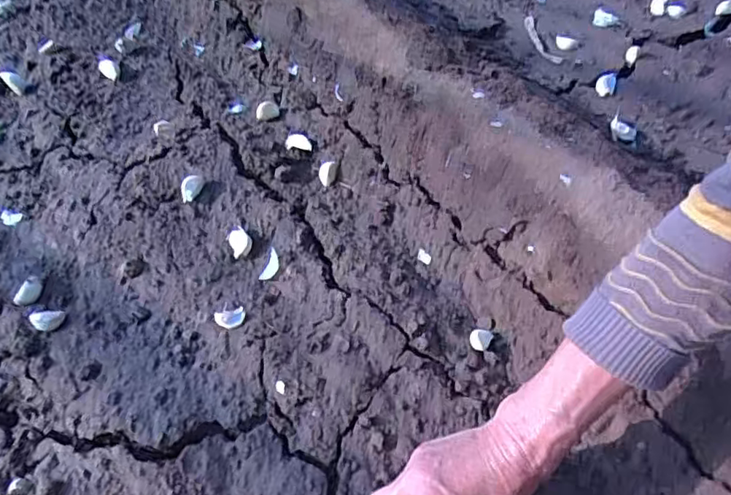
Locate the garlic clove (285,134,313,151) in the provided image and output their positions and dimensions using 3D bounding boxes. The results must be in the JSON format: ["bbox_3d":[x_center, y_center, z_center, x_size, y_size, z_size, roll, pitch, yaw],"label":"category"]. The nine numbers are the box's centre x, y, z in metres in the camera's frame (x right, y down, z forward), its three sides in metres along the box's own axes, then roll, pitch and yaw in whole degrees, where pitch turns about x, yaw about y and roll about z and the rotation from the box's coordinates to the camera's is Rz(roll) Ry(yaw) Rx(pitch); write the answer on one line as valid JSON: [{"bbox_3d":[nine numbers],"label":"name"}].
[{"bbox_3d":[-0.085,-0.136,0.737,0.034,0.008,0.021,1,54,7],"label":"garlic clove"}]

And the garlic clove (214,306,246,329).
[{"bbox_3d":[-0.139,0.076,0.597,0.030,0.014,0.022,-20,55,-9],"label":"garlic clove"}]

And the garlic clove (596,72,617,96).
[{"bbox_3d":[0.326,-0.221,0.776,0.025,0.013,0.037,18,58,18],"label":"garlic clove"}]

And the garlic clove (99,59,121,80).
[{"bbox_3d":[-0.377,-0.263,0.848,0.027,0.016,0.040,-27,56,-14],"label":"garlic clove"}]

